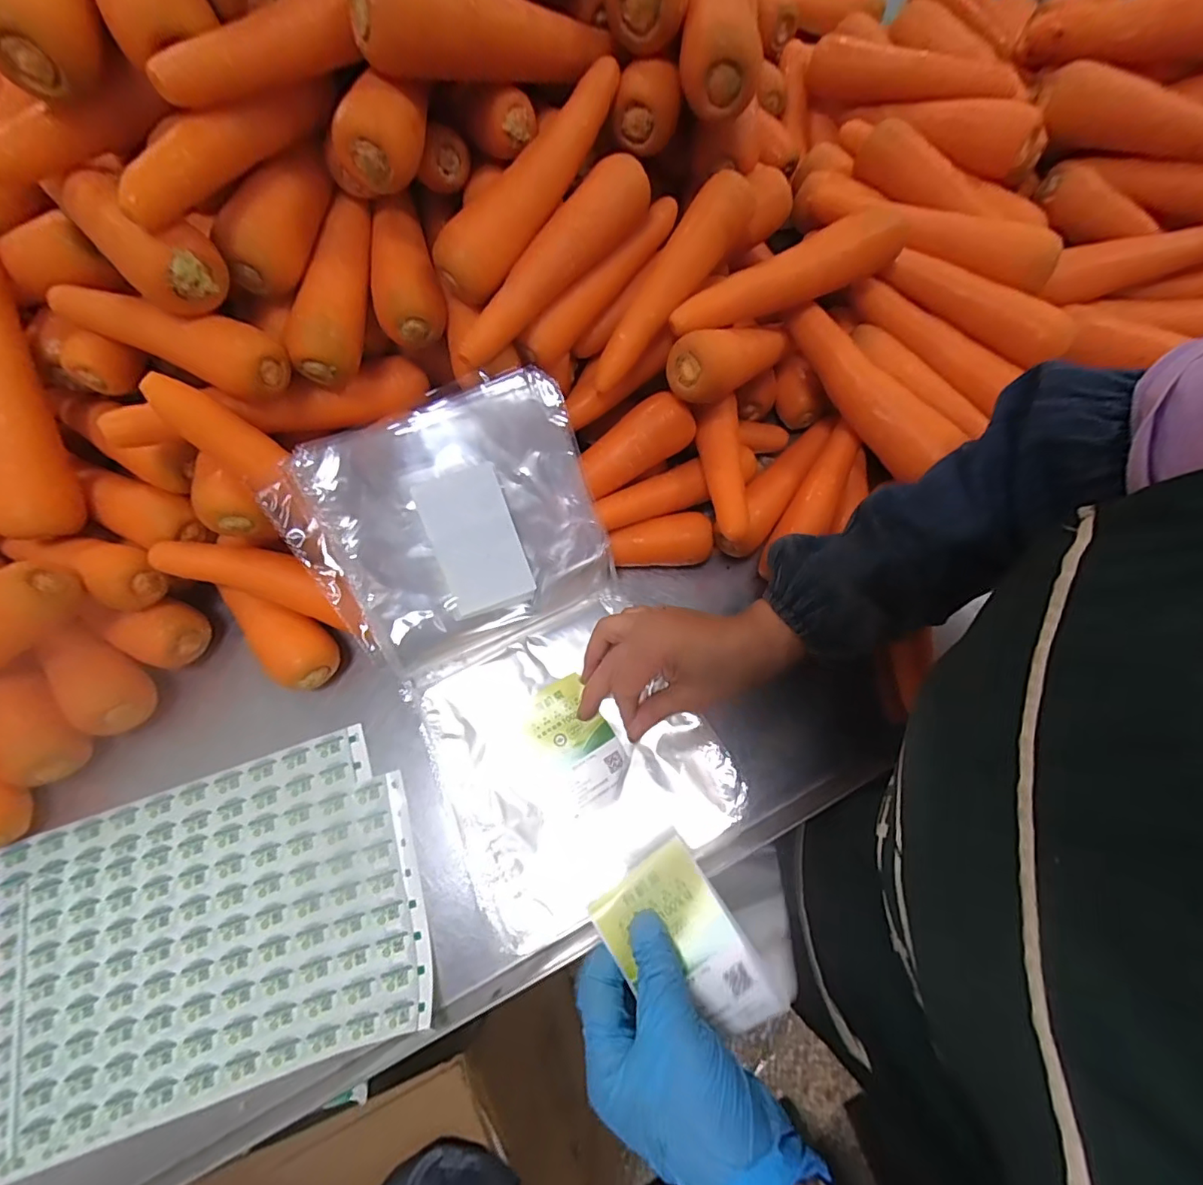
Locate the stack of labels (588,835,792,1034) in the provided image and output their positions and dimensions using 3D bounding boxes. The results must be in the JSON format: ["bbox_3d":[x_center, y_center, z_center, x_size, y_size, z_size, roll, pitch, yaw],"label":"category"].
[{"bbox_3d":[0.044,0.193,0.287,0.063,0.009,0.096,-33,74,-9],"label":"stack of labels"}]

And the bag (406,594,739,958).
[{"bbox_3d":[-0.024,0.118,0.400,0.194,0.018,0.201,-27,74,-7],"label":"bag"}]

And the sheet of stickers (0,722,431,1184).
[{"bbox_3d":[-0.290,0.243,0.390,0.303,0.005,0.208,-18,72,-4],"label":"sheet of stickers"}]

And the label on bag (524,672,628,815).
[{"bbox_3d":[-0.019,0.113,0.402,0.054,0.010,0.093,-32,74,-9],"label":"label on bag"}]

